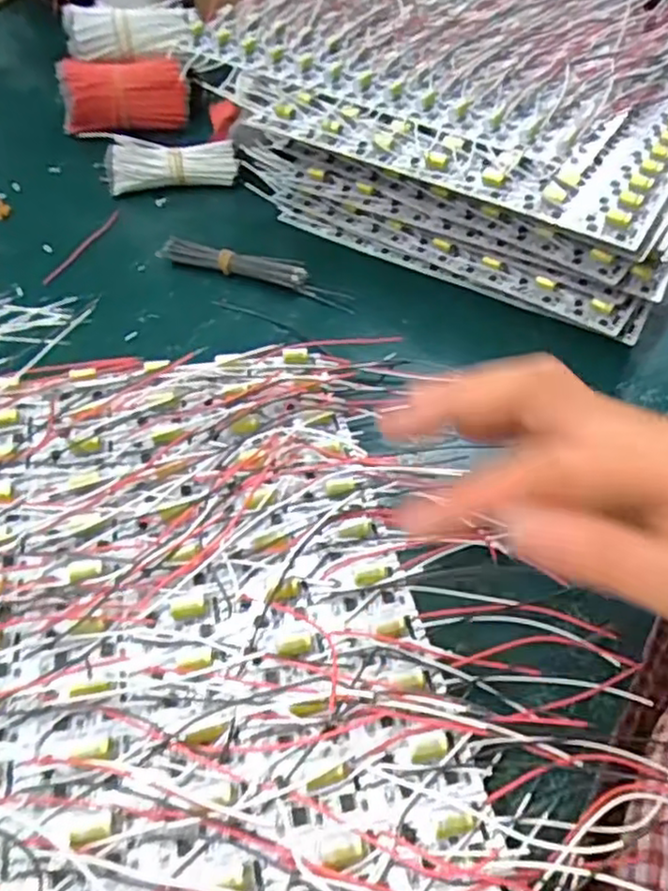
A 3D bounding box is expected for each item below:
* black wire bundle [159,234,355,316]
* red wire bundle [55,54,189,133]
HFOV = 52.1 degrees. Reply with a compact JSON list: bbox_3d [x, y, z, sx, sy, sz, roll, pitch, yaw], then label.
[{"bbox_3d":[-0.047,-0.107,0.415,0.123,0.017,0.016,19,49,9],"label":"black wire bundle"},{"bbox_3d":[-0.158,-0.266,0.521,0.091,0.054,0.030,0,49,-8],"label":"red wire bundle"}]

